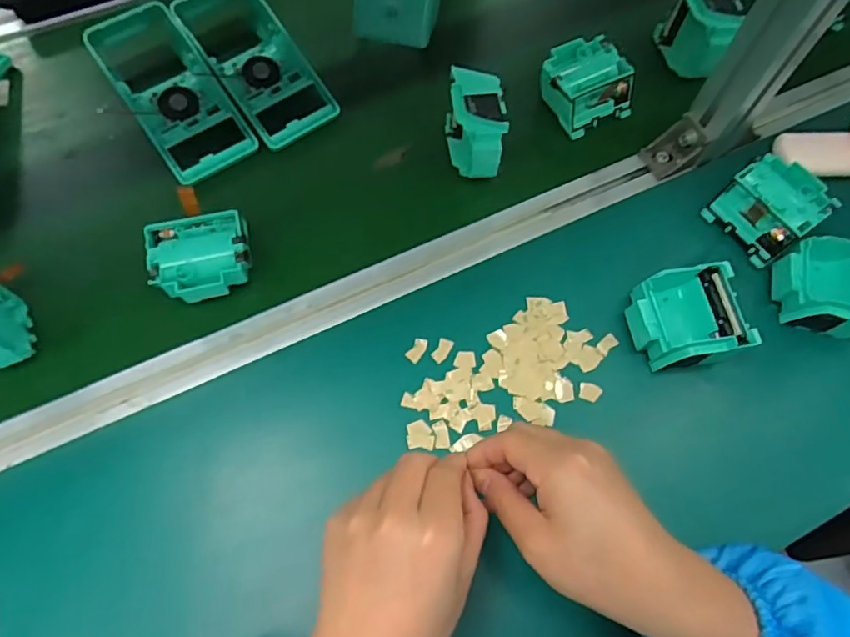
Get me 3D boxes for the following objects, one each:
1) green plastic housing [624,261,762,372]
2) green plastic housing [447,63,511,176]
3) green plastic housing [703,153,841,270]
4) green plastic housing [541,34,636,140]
[{"bbox_3d":[0.210,-0.002,0.451,0.092,0.038,0.074,-9,67,-5],"label":"green plastic housing"},{"bbox_3d":[0.044,-0.166,0.499,0.042,0.073,0.075,-3,66,-2],"label":"green plastic housing"},{"bbox_3d":[0.294,-0.095,0.484,0.074,0.042,0.073,-33,71,-14],"label":"green plastic housing"},{"bbox_3d":[0.152,-0.222,0.545,0.073,0.044,0.076,-24,69,-11],"label":"green plastic housing"}]

